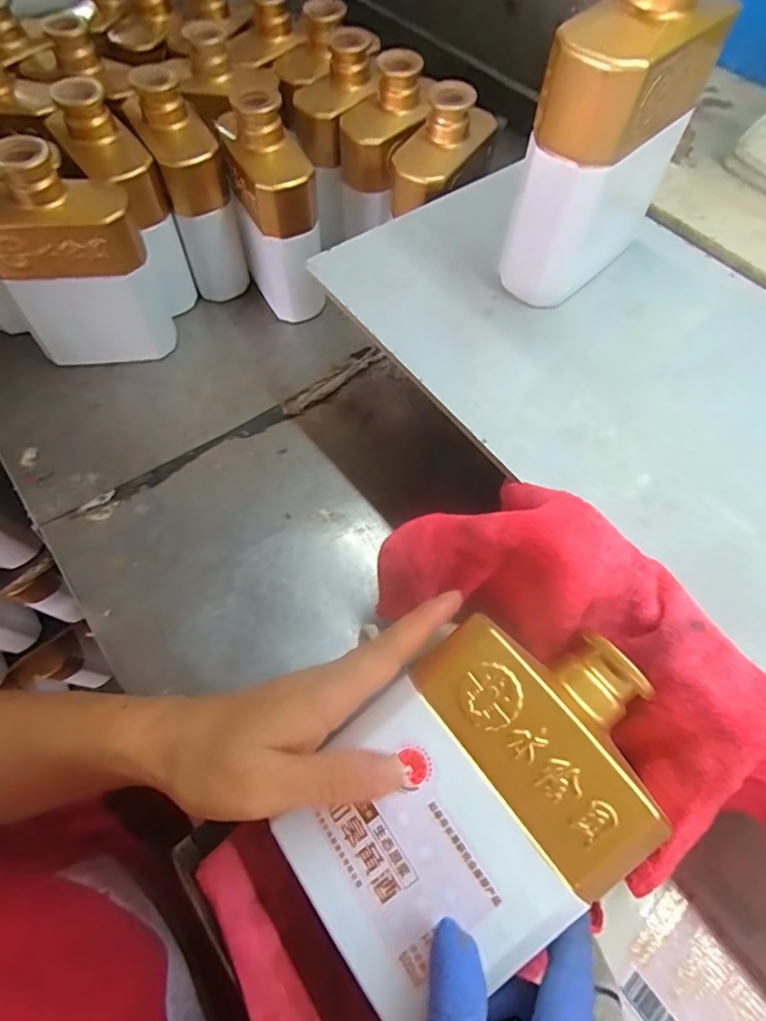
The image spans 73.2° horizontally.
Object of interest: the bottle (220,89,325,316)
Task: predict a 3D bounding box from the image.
[{"bbox_3d":[-0.093,-0.252,0.457,0.058,0.176,0.072,-20,63,-14],"label":"bottle"}]

